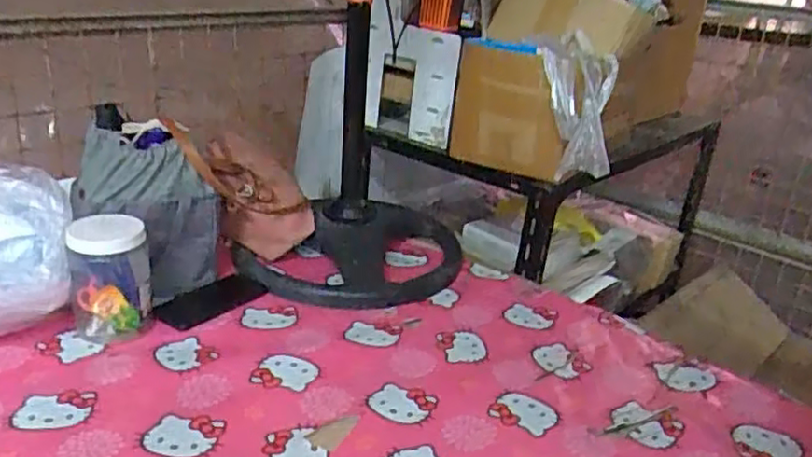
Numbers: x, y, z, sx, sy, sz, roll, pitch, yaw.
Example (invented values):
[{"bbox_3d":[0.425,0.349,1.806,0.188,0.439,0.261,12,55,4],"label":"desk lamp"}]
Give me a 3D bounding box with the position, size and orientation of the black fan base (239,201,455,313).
[{"bbox_3d":[-0.080,0.024,1.214,0.329,0.086,0.351,4,22,-2],"label":"black fan base"}]

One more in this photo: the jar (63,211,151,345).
[{"bbox_3d":[-0.405,0.072,0.936,0.096,0.157,0.082,-6,25,-25],"label":"jar"}]

